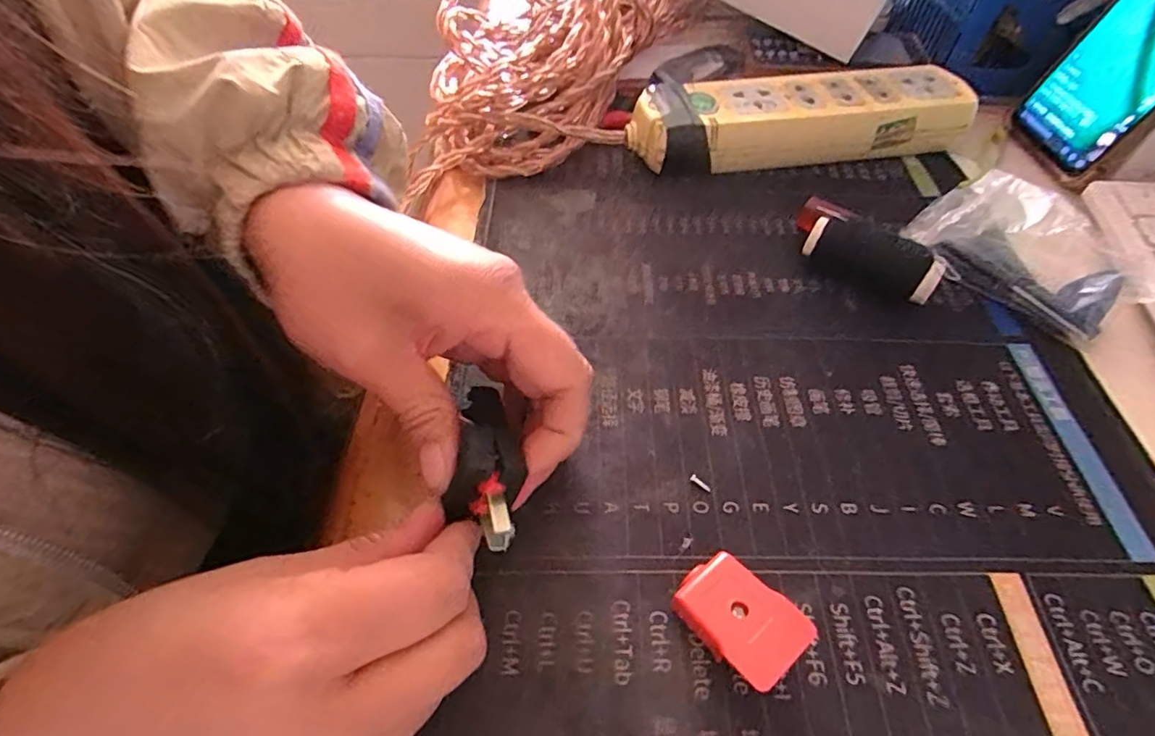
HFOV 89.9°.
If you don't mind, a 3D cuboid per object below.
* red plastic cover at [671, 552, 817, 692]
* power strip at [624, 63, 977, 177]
[{"bbox_3d":[0.053,0.083,0.193,0.028,0.015,0.039,-36,60,-24],"label":"red plastic cover"},{"bbox_3d":[0.137,-0.160,0.363,0.211,0.035,0.055,-10,53,-7],"label":"power strip"}]

